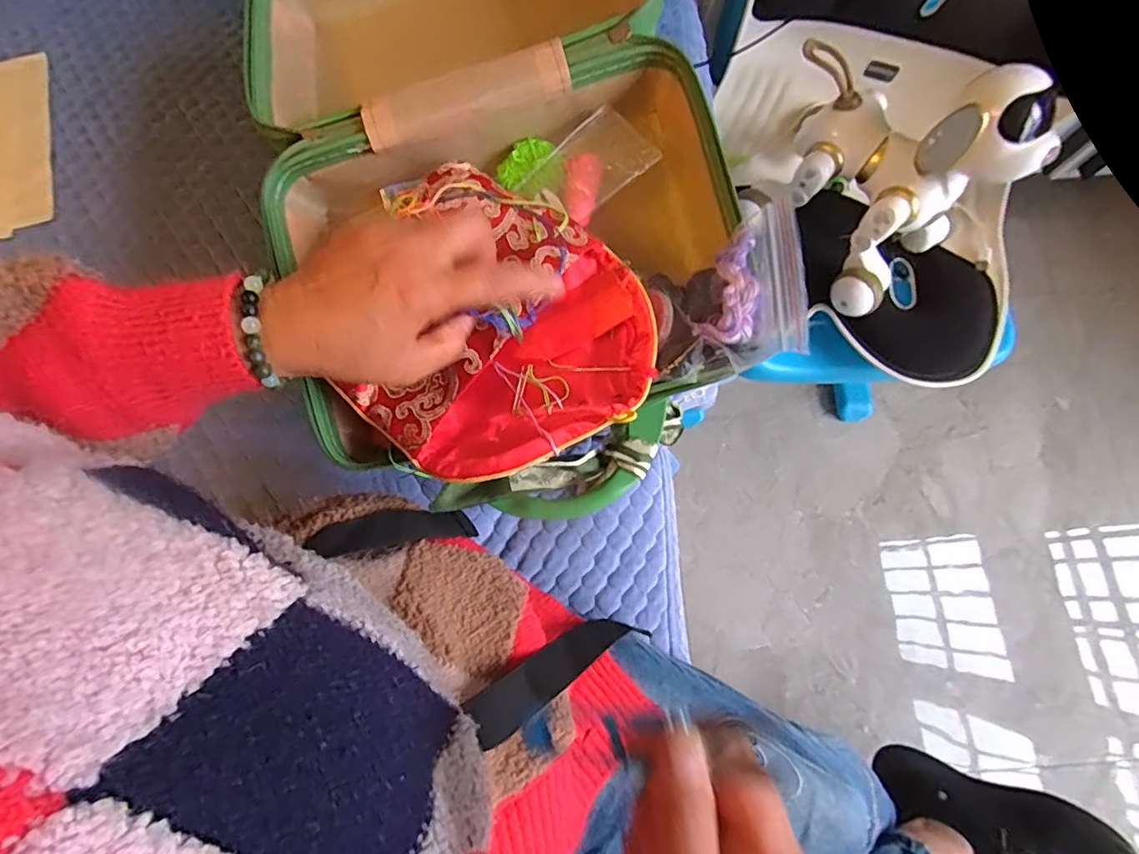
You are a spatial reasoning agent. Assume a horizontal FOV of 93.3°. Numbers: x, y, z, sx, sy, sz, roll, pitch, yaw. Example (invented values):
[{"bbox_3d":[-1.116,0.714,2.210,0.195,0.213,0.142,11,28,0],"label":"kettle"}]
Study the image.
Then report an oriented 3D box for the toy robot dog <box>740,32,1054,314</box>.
[{"bbox_3d":[0.306,-0.268,0.545,0.234,0.195,0.174,43,78,11],"label":"toy robot dog"}]

